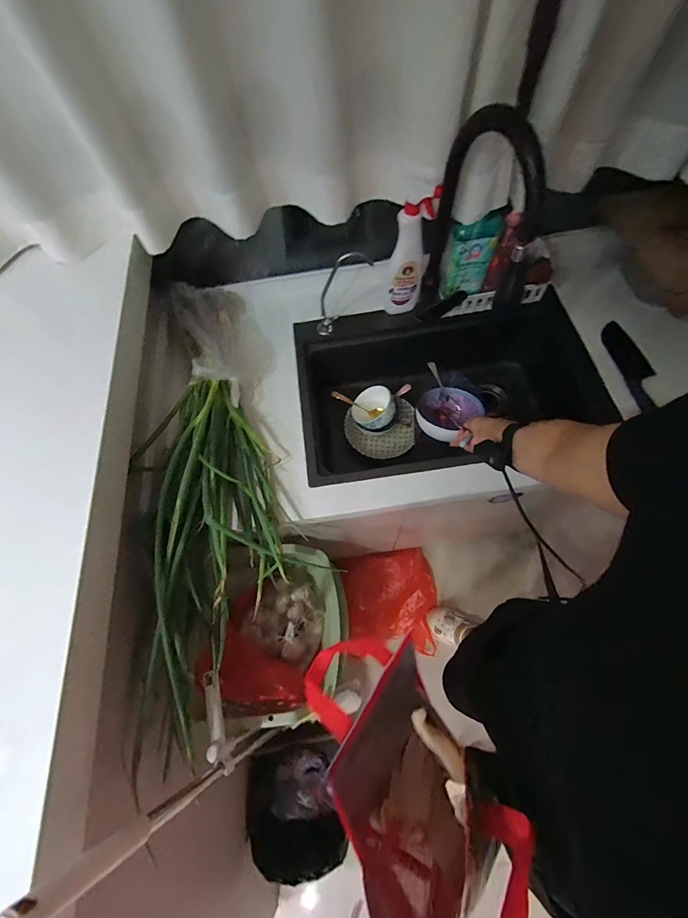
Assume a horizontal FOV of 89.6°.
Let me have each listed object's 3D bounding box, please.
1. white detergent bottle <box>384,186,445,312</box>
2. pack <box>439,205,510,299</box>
[{"bbox_3d":[0.142,-0.441,0.780,0.091,0.284,0.074,4,65,5],"label":"white detergent bottle"},{"bbox_3d":[0.290,-0.456,0.782,0.135,0.172,0.030,-18,66,-5],"label":"pack"}]

